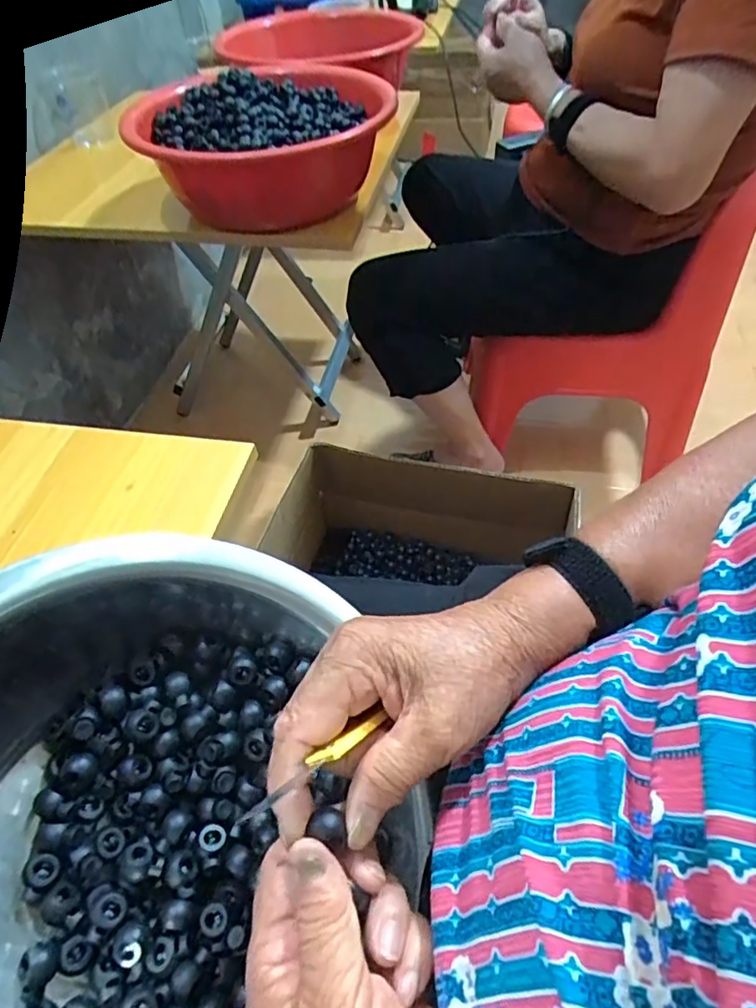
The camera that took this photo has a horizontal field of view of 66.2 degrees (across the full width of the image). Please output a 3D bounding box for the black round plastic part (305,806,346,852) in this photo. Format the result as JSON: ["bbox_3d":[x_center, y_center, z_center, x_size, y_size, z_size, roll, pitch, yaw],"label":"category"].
[{"bbox_3d":[-0.020,0.134,0.241,0.015,0.012,0.013,20,55,21],"label":"black round plastic part"}]

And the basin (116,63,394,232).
[{"bbox_3d":[-0.139,-0.460,0.753,0.302,0.130,0.302,-3,50,3],"label":"basin"}]

